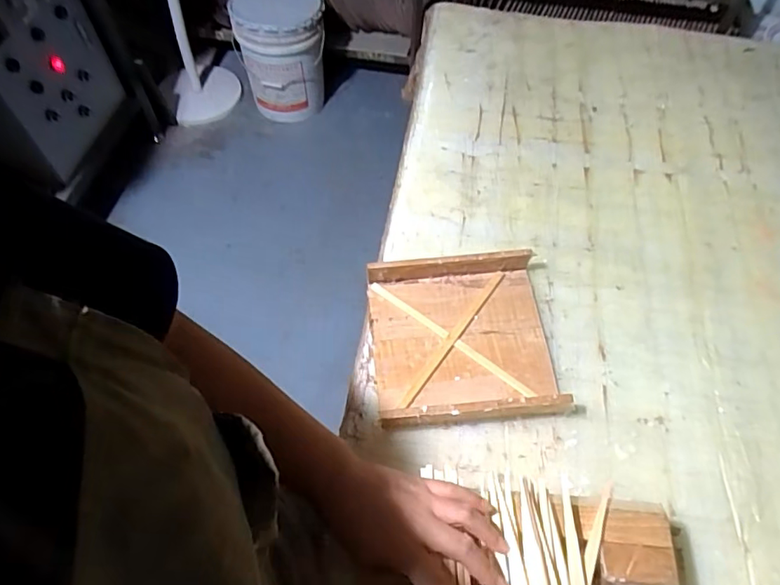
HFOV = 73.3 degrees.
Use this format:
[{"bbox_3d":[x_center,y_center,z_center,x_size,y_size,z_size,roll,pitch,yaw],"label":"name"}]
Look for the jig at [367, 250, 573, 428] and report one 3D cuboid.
[{"bbox_3d":[0.082,0.054,0.602,0.202,0.034,0.213,-5,58,-3],"label":"jig"}]

